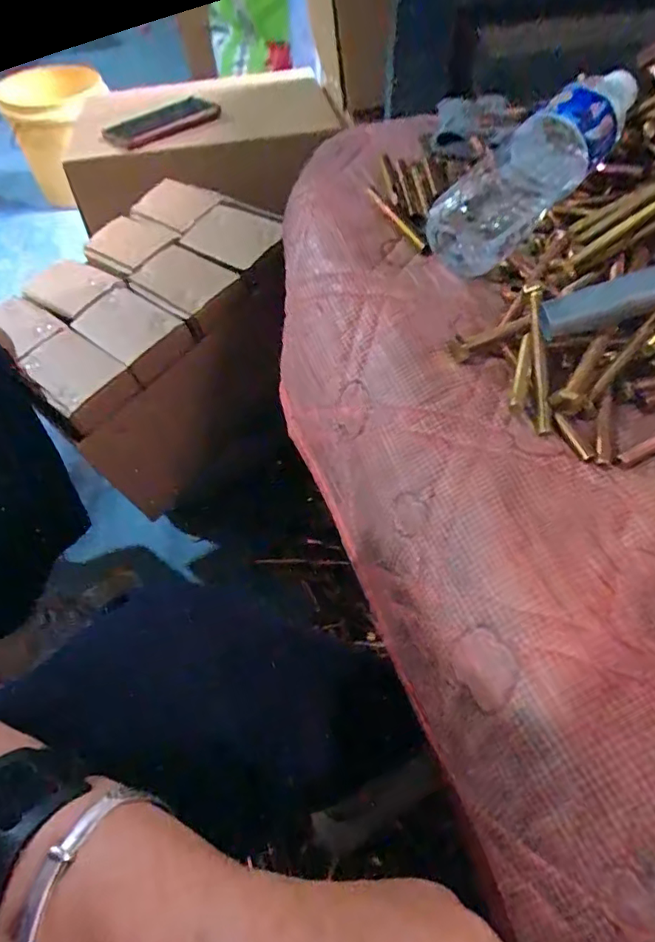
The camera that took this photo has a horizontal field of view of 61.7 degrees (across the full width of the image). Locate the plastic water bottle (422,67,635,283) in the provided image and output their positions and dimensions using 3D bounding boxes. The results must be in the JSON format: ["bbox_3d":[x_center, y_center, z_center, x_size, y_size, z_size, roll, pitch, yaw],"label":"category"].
[{"bbox_3d":[0.163,-0.246,0.423,0.072,0.052,0.226,38,78,27],"label":"plastic water bottle"}]

